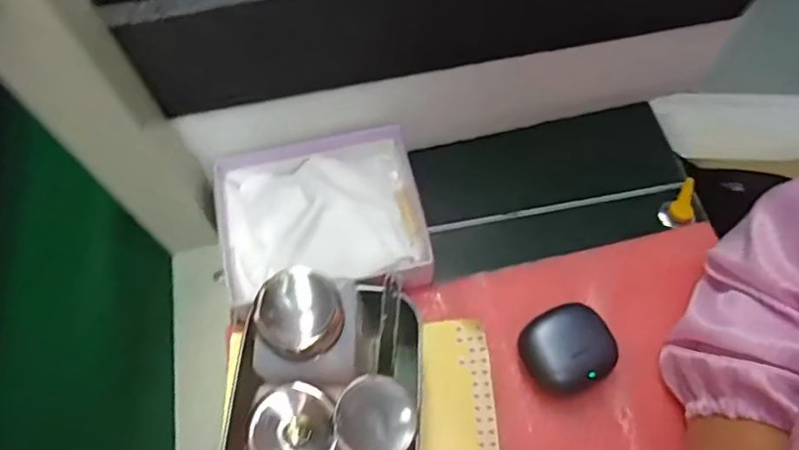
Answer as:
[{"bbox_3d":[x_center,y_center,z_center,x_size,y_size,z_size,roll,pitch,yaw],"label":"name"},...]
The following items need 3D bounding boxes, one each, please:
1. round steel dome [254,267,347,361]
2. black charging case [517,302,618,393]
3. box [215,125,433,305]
[{"bbox_3d":[-0.045,0.040,0.265,0.039,0.028,0.040,-39,69,-15],"label":"round steel dome"},{"bbox_3d":[0.104,0.077,0.358,0.054,0.026,0.049,-28,66,-11],"label":"black charging case"},{"bbox_3d":[-0.054,-0.004,0.400,0.140,0.038,0.114,-11,64,-3],"label":"box"}]

